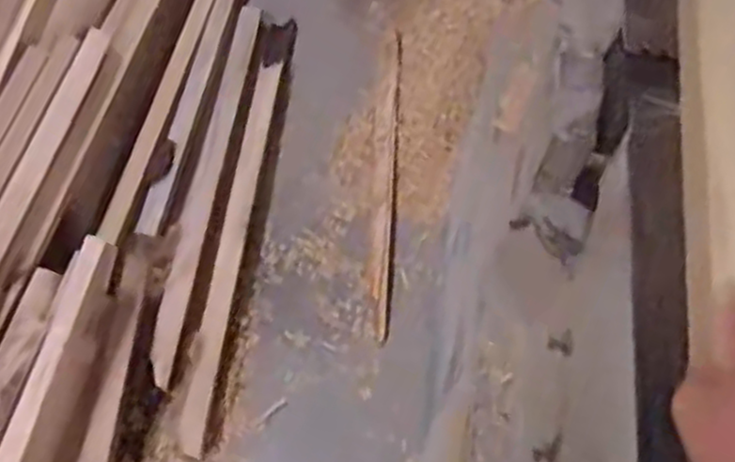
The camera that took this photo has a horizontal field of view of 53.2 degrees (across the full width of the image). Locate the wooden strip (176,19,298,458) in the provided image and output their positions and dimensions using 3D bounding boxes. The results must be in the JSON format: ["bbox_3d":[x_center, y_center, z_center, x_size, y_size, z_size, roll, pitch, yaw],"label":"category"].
[{"bbox_3d":[-0.239,-0.058,1.422,0.055,0.023,0.946,7,62,0],"label":"wooden strip"}]

